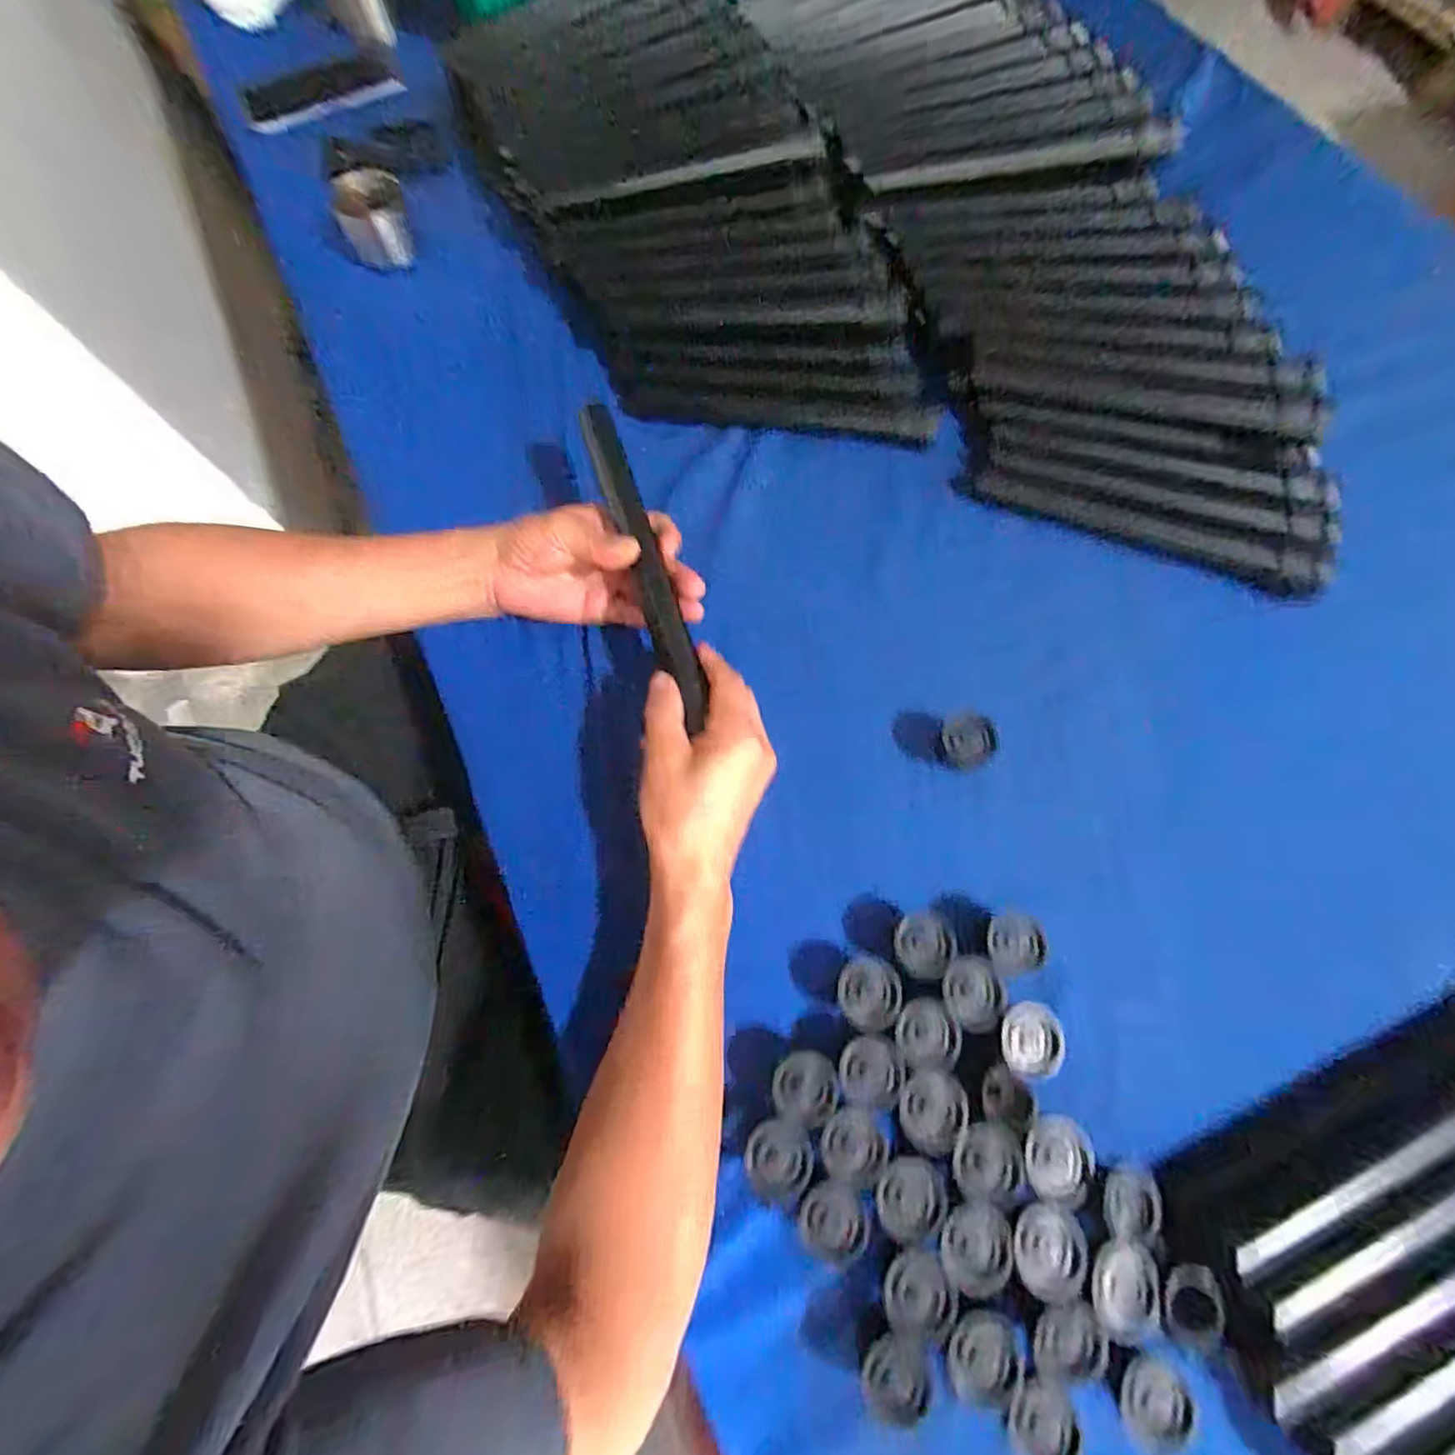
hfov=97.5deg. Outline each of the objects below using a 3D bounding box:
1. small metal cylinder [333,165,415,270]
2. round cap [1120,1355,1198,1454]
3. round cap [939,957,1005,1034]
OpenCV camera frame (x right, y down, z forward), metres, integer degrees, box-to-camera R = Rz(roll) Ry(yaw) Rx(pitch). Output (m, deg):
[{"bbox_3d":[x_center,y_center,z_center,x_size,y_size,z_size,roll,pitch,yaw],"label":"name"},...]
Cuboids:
[{"bbox_3d":[-0.316,-0.459,0.574,0.063,0.056,0.054,-27,72,-7],"label":"small metal cylinder"},{"bbox_3d":[0.203,0.321,0.301,0.035,0.010,0.035,-1,71,2],"label":"round cap"},{"bbox_3d":[0.141,0.152,0.364,0.033,0.009,0.040,0,71,2],"label":"round cap"}]

